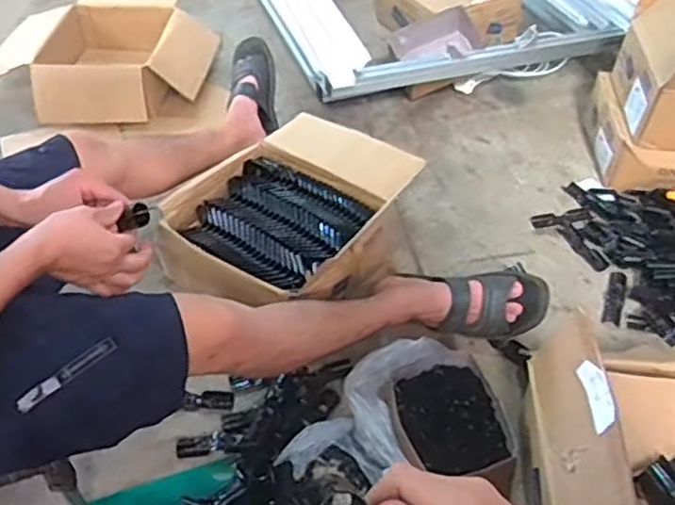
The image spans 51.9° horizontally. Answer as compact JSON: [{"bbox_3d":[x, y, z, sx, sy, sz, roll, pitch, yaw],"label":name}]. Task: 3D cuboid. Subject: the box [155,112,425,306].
[{"bbox_3d":[-0.088,-0.066,1.288,0.371,0.146,0.416,27,51,24],"label":"box"}]

